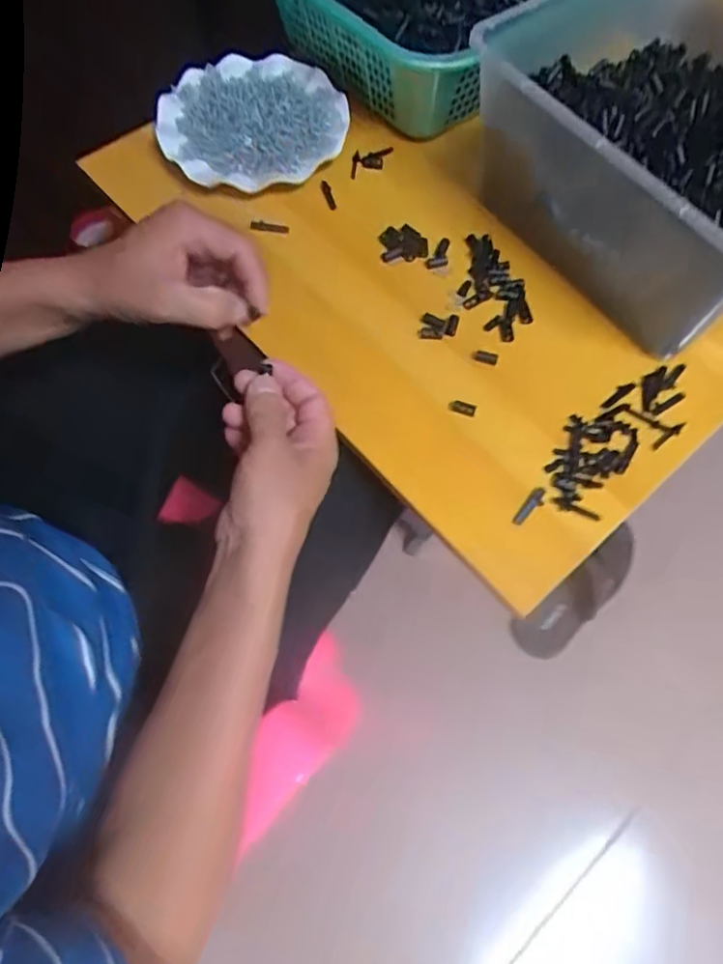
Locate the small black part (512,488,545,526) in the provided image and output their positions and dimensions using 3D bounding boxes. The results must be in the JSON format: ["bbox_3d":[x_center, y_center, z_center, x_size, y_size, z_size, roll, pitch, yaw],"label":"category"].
[{"bbox_3d":[0.129,0.020,0.468,0.011,0.006,0.036,36,70,14],"label":"small black part"}]

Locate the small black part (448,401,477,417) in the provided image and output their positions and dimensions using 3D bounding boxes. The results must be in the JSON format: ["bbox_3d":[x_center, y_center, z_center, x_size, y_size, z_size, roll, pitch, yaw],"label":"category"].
[{"bbox_3d":[0.083,-0.061,0.502,0.021,0.006,0.010,20,67,8],"label":"small black part"}]

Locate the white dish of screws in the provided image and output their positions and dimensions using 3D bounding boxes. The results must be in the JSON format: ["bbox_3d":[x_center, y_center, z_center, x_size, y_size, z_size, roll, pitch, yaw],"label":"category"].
[{"bbox_3d":[-0.108,-0.356,0.607,0.182,0.020,0.163,-9,67,-5],"label":"white dish of screws"}]

